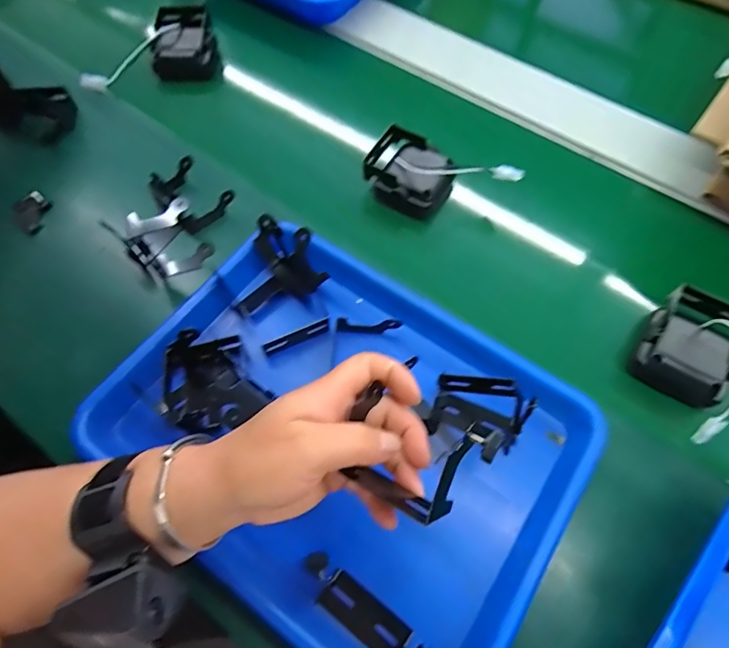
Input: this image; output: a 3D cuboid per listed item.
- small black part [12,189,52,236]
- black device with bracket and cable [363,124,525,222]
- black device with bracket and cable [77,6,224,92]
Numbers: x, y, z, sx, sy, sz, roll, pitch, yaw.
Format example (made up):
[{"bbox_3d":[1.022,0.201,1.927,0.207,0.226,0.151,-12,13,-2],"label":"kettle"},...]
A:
[{"bbox_3d":[-0.322,-0.106,0.453,0.007,0.028,0.042,-13,55,33],"label":"small black part"},{"bbox_3d":[0.066,-0.138,0.474,0.146,0.054,0.070,31,68,14],"label":"black device with bracket and cable"},{"bbox_3d":[-0.249,-0.323,0.559,0.146,0.047,0.090,-21,66,-10],"label":"black device with bracket and cable"}]

